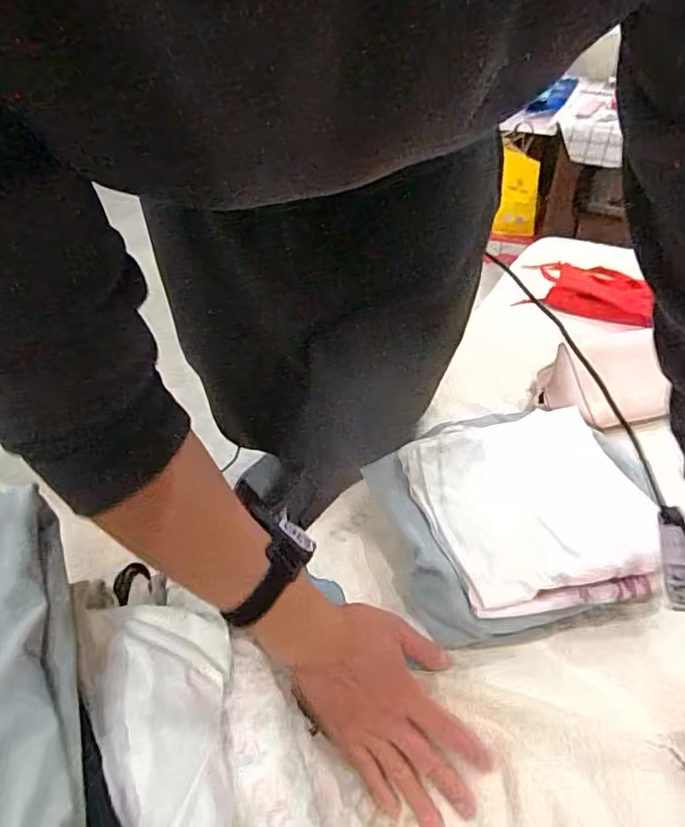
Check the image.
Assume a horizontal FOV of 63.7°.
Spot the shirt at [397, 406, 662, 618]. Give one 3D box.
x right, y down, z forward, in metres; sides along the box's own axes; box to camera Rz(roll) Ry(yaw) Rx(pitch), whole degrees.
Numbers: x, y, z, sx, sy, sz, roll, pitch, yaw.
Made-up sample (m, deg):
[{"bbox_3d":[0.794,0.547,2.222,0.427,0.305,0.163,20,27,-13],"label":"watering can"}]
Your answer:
[{"bbox_3d":[0.212,0.091,0.608,0.236,0.033,0.247,-14,43,-9],"label":"shirt"}]

